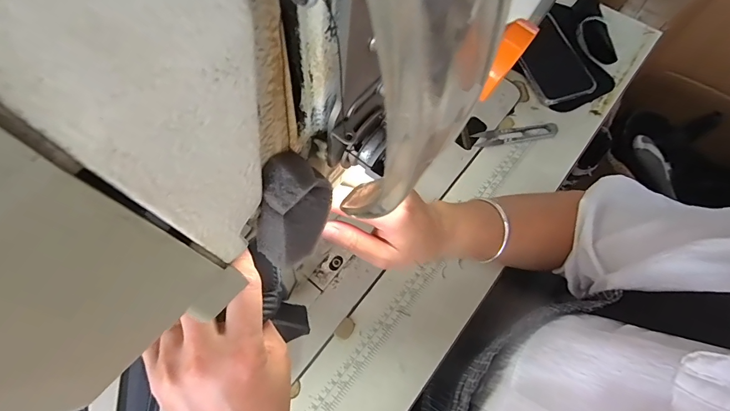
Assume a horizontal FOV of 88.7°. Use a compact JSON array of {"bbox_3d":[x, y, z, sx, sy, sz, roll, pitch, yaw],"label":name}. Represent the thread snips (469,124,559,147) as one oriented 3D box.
[{"bbox_3d":[0.209,-0.098,0.514,0.115,0.004,0.024,-7,67,-2],"label":"thread snips"}]

